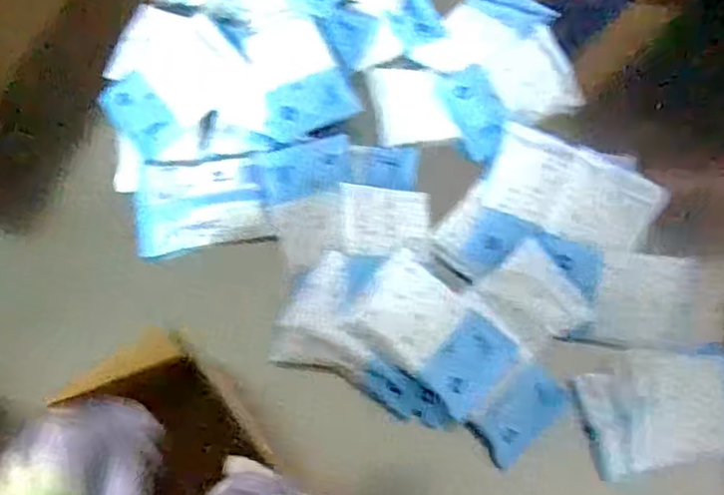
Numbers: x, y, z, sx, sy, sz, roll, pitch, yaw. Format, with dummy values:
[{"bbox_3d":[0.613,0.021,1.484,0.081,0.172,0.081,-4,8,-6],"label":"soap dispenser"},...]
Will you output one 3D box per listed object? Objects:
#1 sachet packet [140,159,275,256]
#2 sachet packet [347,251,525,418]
[{"bbox_3d":[-0.146,-0.040,0.621,0.120,0.016,0.088,-7,73,-4],"label":"sachet packet"},{"bbox_3d":[0.059,0.069,0.554,0.125,0.028,0.076,41,75,10],"label":"sachet packet"}]

